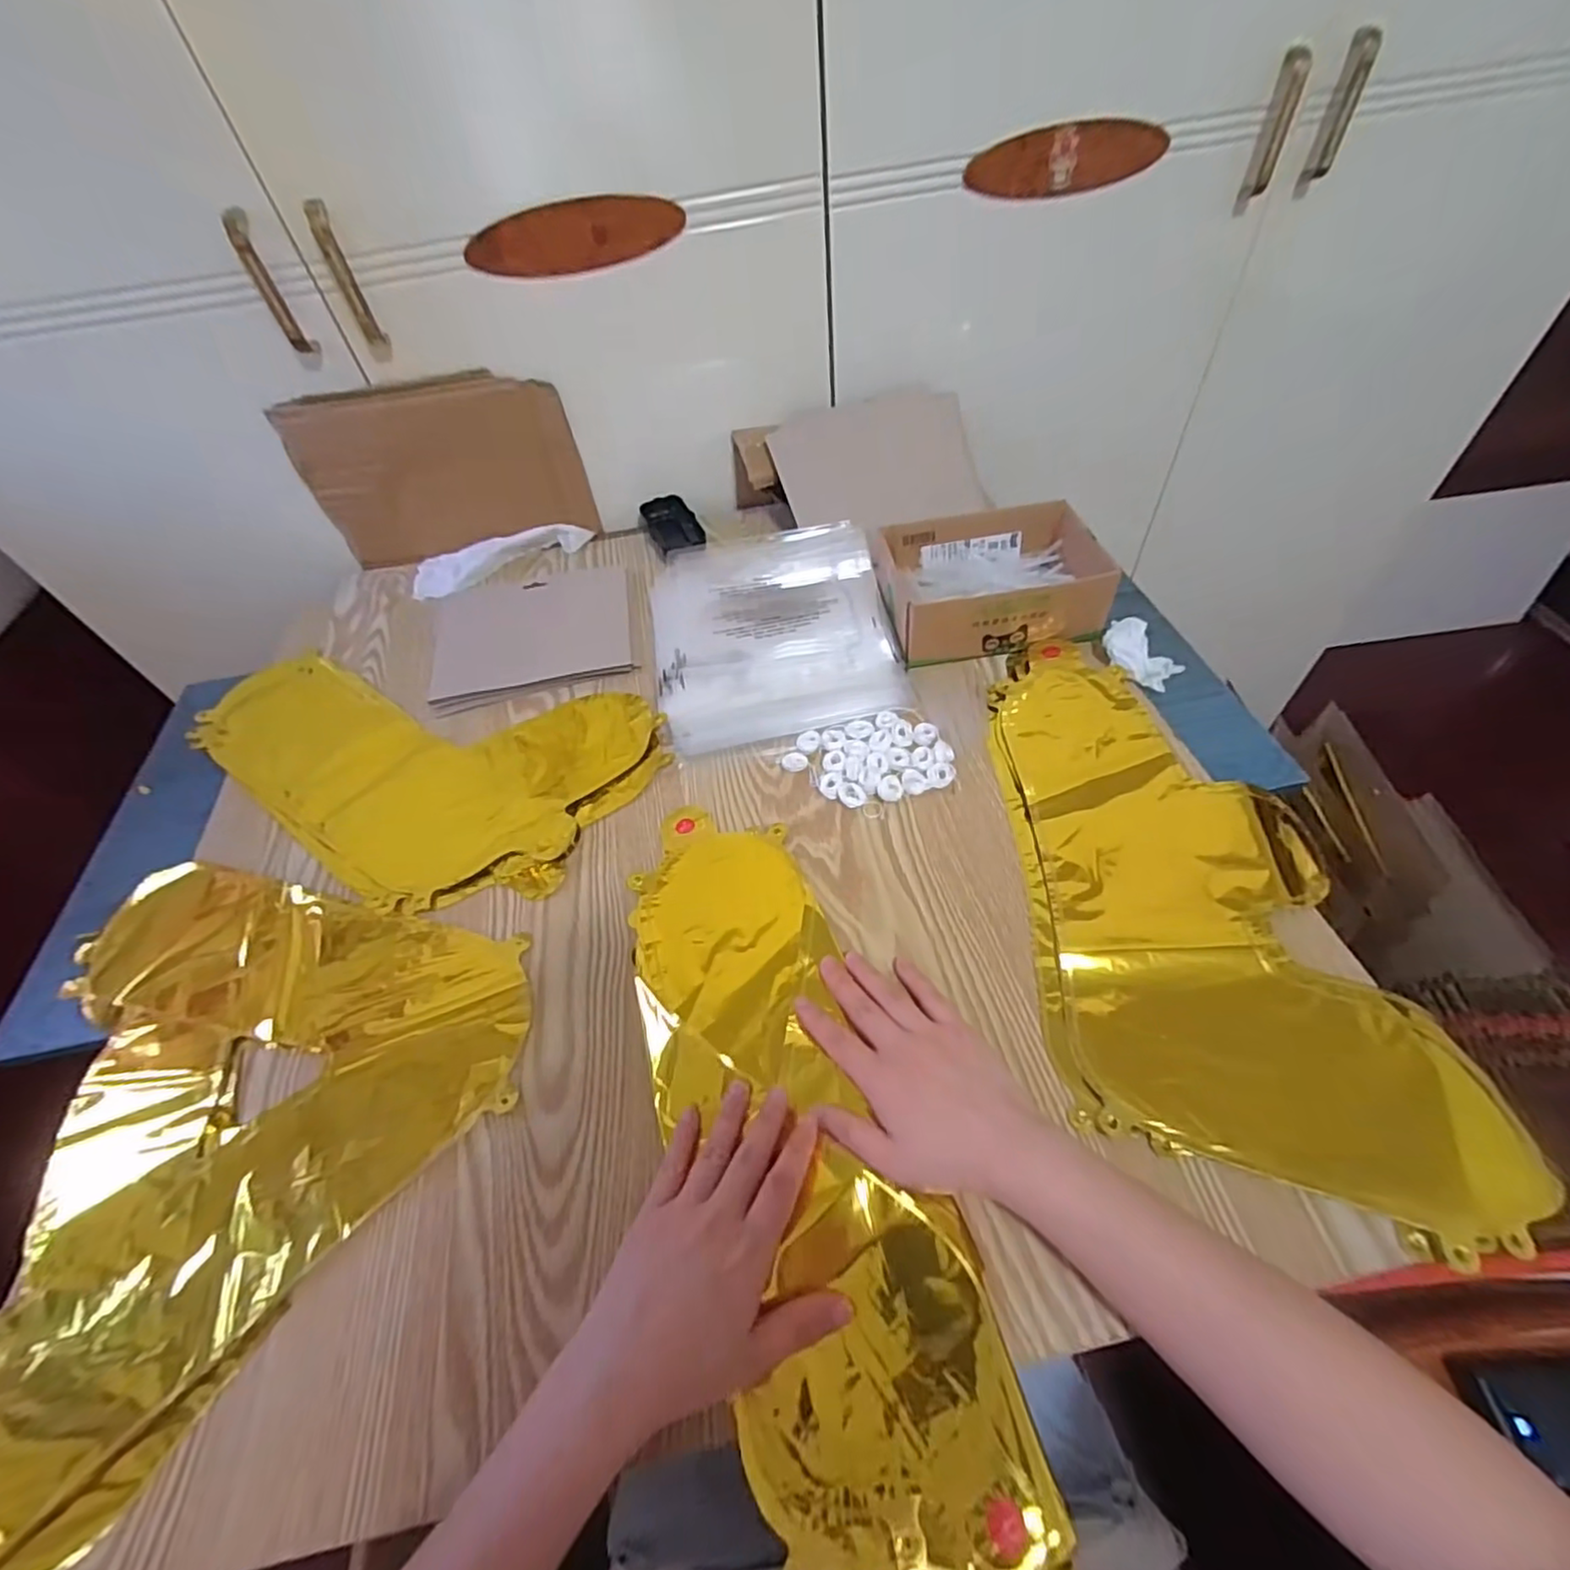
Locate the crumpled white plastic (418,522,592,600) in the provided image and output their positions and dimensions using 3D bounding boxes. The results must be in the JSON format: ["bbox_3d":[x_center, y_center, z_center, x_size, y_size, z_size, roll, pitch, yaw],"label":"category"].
[{"bbox_3d":[-0.314,-0.257,0.743,0.193,0.026,0.046,-19,52,-9],"label":"crumpled white plastic"}]

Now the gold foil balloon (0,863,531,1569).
[{"bbox_3d":[-0.368,0.221,0.392,0.353,0.009,0.350,8,53,13],"label":"gold foil balloon"}]

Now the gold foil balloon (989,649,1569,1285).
[{"bbox_3d":[0.256,0.059,0.451,0.218,0.014,0.425,-9,51,-1],"label":"gold foil balloon"}]

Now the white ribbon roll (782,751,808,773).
[{"bbox_3d":[0.008,-0.020,0.544,0.020,0.006,0.018,-4,51,4],"label":"white ribbon roll"}]

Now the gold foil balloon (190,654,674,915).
[{"bbox_3d":[-0.333,-0.029,0.586,0.426,0.009,0.233,17,55,19],"label":"gold foil balloon"}]

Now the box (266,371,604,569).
[{"bbox_3d":[-0.357,-0.327,0.710,0.271,0.173,0.023,-8,51,0],"label":"box"}]

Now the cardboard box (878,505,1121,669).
[{"bbox_3d":[0.185,-0.189,0.614,0.178,0.060,0.142,-8,51,0],"label":"cardboard box"}]

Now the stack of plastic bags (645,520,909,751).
[{"bbox_3d":[-0.013,-0.158,0.647,0.221,0.017,0.285,-11,51,-2],"label":"stack of plastic bags"}]

